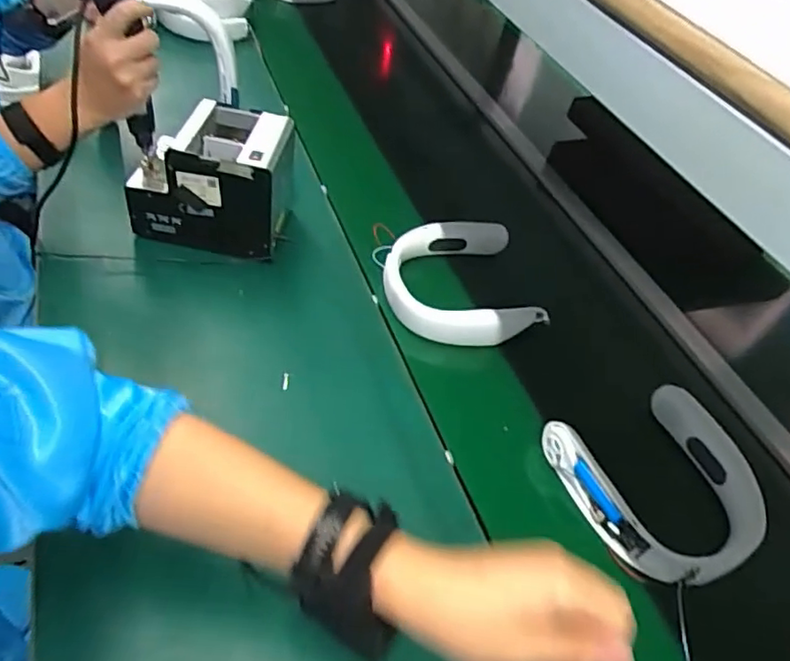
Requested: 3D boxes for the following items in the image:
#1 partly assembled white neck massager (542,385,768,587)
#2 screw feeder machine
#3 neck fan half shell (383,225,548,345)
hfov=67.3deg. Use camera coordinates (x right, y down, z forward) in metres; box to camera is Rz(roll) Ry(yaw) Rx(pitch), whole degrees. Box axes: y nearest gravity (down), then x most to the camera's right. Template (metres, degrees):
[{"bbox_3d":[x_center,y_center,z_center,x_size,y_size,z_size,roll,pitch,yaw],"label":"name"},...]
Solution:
[{"bbox_3d":[0.293,0.162,0.639,0.204,0.059,0.191,-16,48,-20],"label":"partly assembled white neck massager"},{"bbox_3d":[-0.230,-0.193,0.761,0.180,0.135,0.119,7,44,2],"label":"screw feeder machine"},{"bbox_3d":[0.083,-0.064,0.798,0.192,0.065,0.196,-6,45,-11],"label":"neck fan half shell"}]

